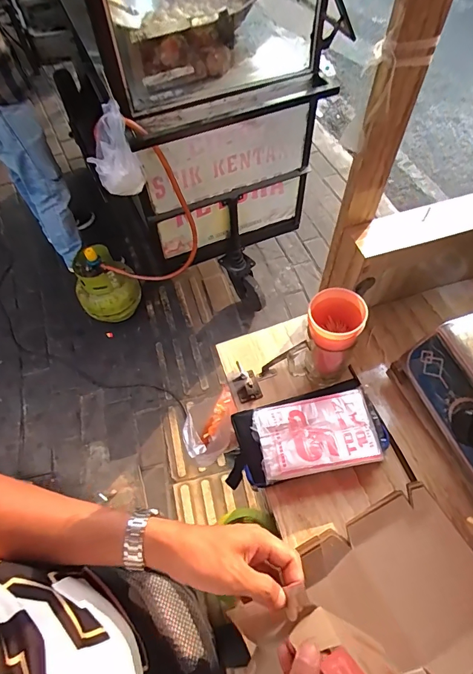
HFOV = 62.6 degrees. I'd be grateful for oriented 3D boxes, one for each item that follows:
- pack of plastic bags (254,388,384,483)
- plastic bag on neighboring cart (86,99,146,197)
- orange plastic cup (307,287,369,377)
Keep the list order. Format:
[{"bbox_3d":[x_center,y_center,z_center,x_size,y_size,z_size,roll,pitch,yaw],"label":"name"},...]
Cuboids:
[{"bbox_3d":[0.114,0.137,0.557,0.163,0.015,0.107,-10,60,-3],"label":"pack of plastic bags"},{"bbox_3d":[-0.328,-0.480,1.045,0.118,0.210,0.126,-25,62,-11],"label":"plastic bag on neighboring cart"},{"bbox_3d":[0.132,-0.001,0.551,0.071,0.127,0.071,-1,60,2],"label":"orange plastic cup"}]

